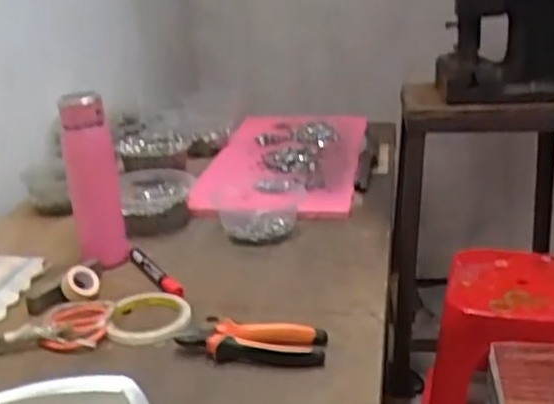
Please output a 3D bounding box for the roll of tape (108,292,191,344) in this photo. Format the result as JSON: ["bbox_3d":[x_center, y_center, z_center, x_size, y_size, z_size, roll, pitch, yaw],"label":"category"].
[{"bbox_3d":[-0.141,0.125,0.773,0.089,0.012,0.103,-3,20,-3],"label":"roll of tape"}]

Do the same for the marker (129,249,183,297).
[{"bbox_3d":[-0.152,0.087,0.874,0.016,0.012,0.135,-14,24,-31],"label":"marker"}]

